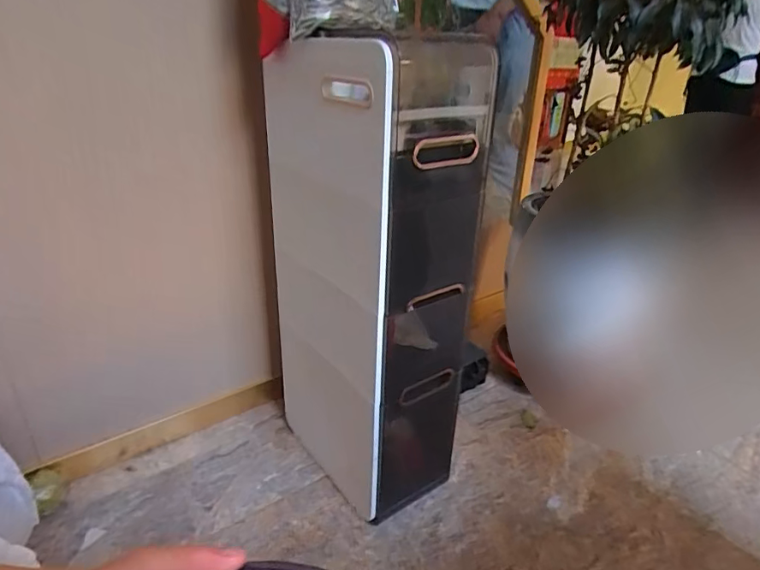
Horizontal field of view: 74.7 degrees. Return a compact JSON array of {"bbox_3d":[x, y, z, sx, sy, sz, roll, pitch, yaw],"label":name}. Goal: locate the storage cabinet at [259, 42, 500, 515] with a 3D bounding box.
[{"bbox_3d":[-0.022,-0.005,1.009,0.257,0.876,0.415,-15,31,-30],"label":"storage cabinet"}]

